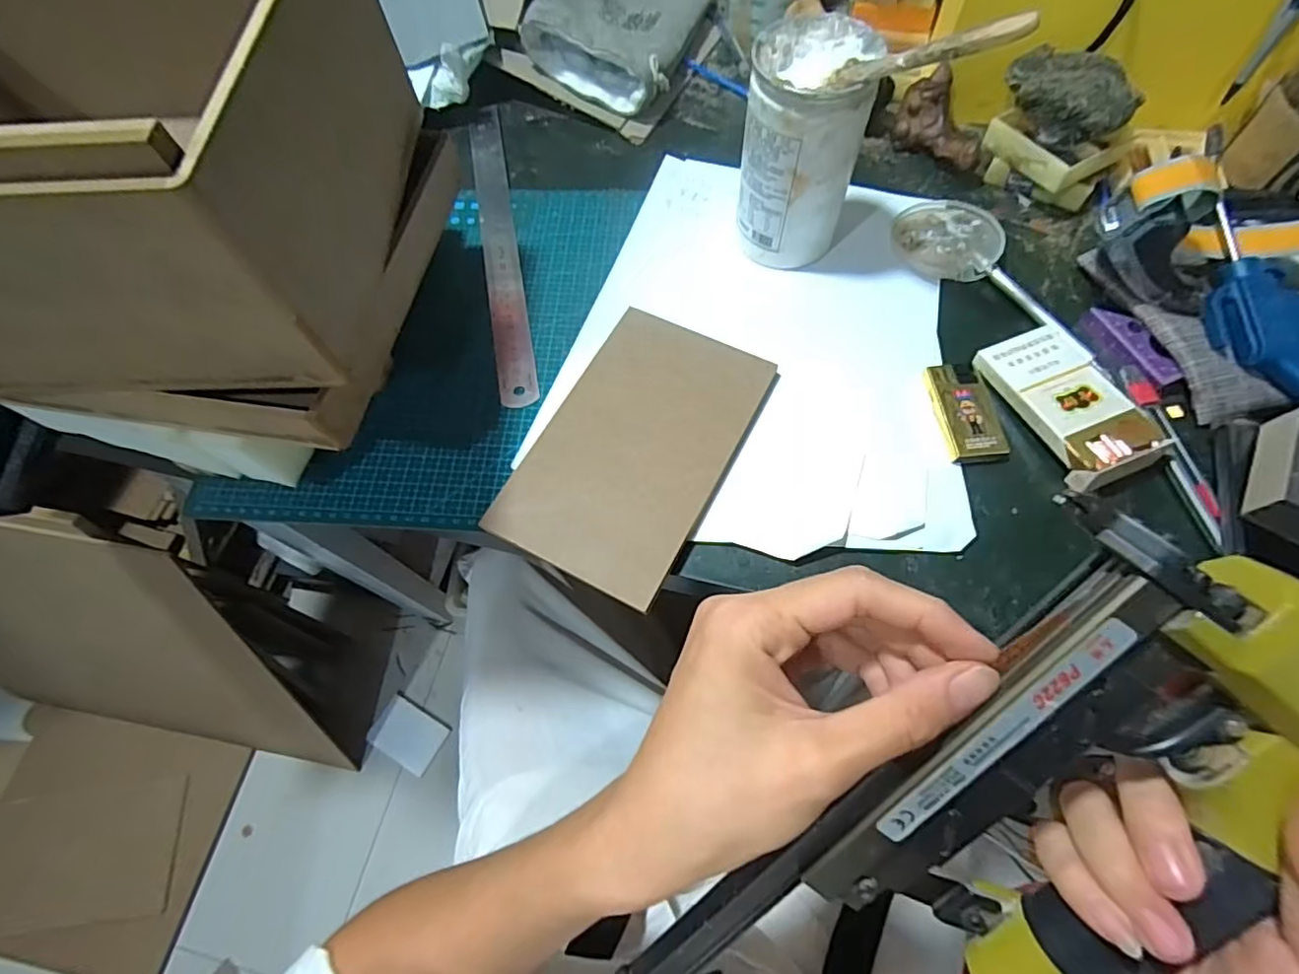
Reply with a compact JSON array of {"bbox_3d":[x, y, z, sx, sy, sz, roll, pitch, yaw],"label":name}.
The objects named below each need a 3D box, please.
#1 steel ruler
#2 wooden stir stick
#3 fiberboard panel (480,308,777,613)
[{"bbox_3d":[-0.118,-0.195,0.464,0.027,0.004,0.312,-10,65,-6],"label":"steel ruler"},{"bbox_3d":[0.138,-0.218,0.296,0.098,0.010,0.010,17,64,42],"label":"wooden stir stick"},{"bbox_3d":[-0.008,-0.028,0.371,0.113,0.007,0.183,26,68,12],"label":"fiberboard panel"}]

